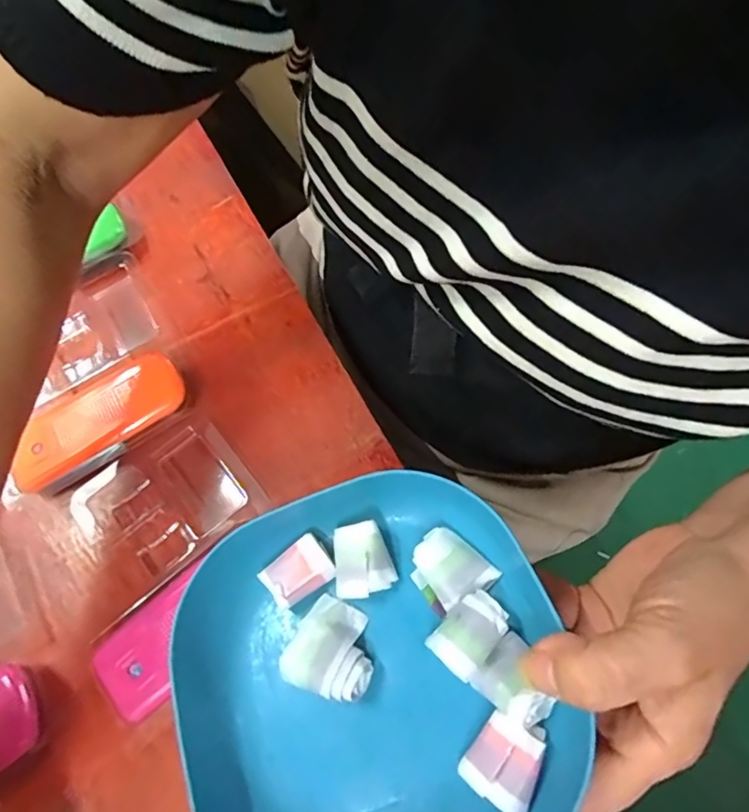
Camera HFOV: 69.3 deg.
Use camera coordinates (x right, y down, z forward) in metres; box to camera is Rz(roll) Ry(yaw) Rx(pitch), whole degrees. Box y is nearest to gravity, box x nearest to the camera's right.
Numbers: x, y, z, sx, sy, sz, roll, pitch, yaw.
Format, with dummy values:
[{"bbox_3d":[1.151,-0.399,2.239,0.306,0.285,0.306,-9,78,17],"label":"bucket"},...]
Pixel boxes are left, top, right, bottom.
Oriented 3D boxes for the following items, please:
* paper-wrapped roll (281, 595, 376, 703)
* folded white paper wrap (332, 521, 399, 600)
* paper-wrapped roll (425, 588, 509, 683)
[{"bbox_3d":[-0.017,0.099,0.222,0.036,0.012,0.036,-1,67,2],"label":"paper-wrapped roll"},{"bbox_3d":[-0.005,0.067,0.237,0.025,0.012,0.030,-8,67,-1],"label":"folded white paper wrap"},{"bbox_3d":[0.038,0.090,0.216,0.019,0.016,0.031,42,74,17],"label":"paper-wrapped roll"}]

